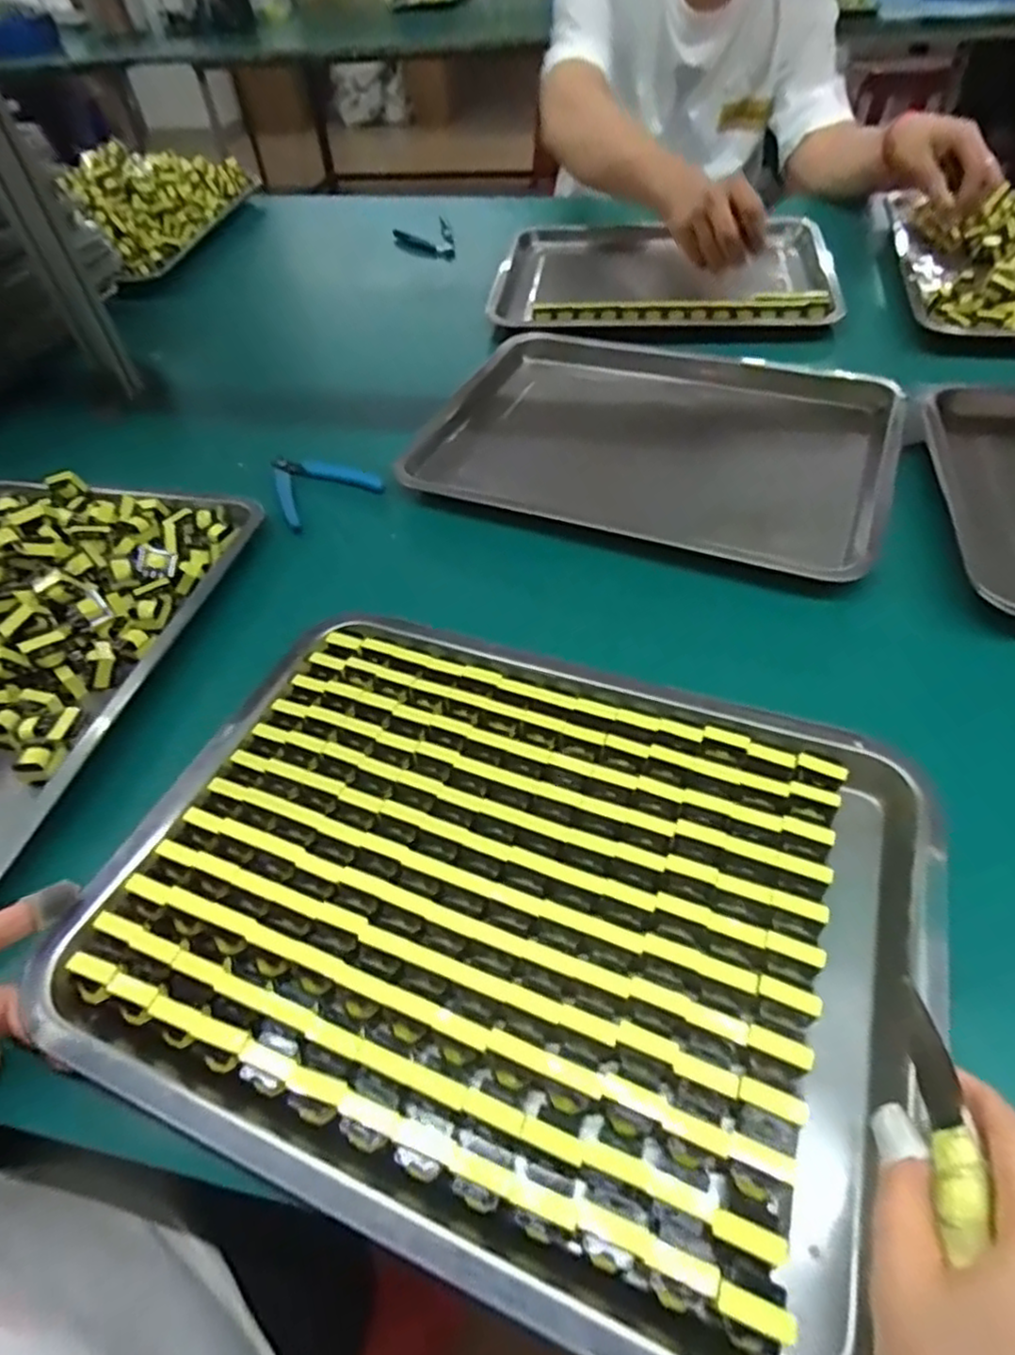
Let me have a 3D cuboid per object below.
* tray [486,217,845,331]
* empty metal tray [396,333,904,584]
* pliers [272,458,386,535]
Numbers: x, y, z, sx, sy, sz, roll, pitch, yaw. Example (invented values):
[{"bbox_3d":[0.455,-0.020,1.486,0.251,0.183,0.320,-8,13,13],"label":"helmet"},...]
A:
[{"bbox_3d":[0.191,-0.507,0.851,0.399,0.047,0.311,4,50,6],"label":"tray"},{"bbox_3d":[0.134,-0.227,0.612,0.388,0.026,0.347,14,52,14],"label":"empty metal tray"},{"bbox_3d":[-0.172,-0.175,0.606,0.087,0.014,0.101,-28,54,-19],"label":"pliers"}]

